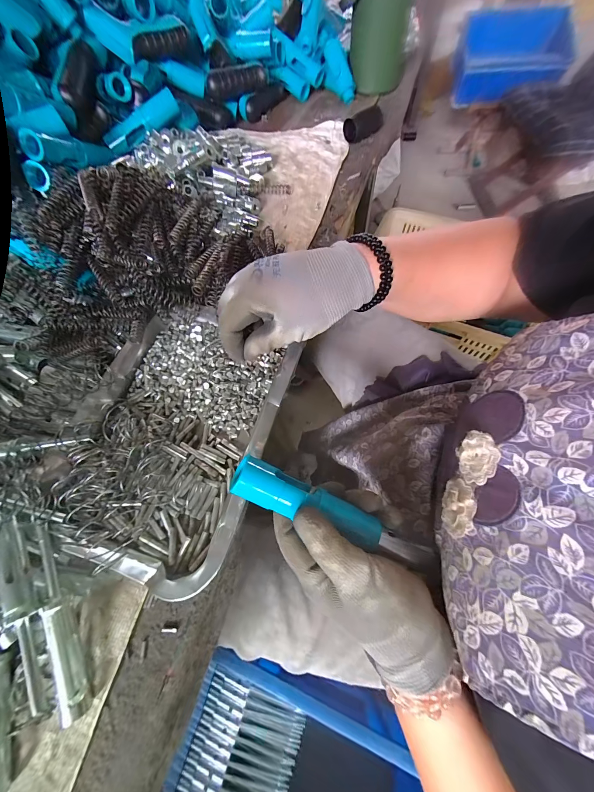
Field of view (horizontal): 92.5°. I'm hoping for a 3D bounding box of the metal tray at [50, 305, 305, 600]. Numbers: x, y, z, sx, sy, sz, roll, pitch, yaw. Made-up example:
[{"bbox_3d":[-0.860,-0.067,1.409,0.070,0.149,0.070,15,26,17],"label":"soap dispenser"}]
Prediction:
[{"bbox_3d":[-0.114,0.026,0.270,0.182,0.033,0.236,16,67,10],"label":"metal tray"}]

